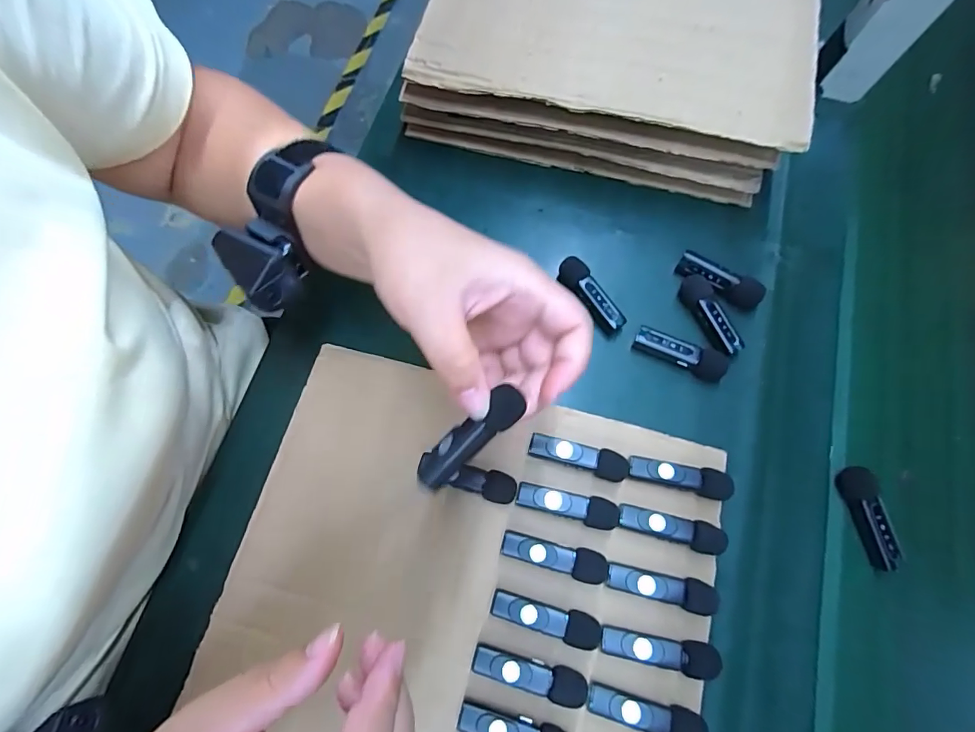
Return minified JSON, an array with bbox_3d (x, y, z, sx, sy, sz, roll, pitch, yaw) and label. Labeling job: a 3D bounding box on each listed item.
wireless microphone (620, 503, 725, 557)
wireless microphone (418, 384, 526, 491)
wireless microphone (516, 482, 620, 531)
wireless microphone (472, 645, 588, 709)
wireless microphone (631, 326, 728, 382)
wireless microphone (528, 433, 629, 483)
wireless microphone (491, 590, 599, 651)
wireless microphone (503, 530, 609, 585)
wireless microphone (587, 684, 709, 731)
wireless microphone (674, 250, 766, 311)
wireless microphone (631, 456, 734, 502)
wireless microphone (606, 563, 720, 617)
[{"bbox_3d":[0.115,0.103,0.291,0.064,0.014,0.019,11,72,5],"label":"wireless microphone"},{"bbox_3d":[-0.008,0.034,0.220,0.061,0.012,0.016,-41,75,3],"label":"wireless microphone"},{"bbox_3d":[0.051,0.090,0.296,0.065,0.016,0.019,10,72,4],"label":"wireless microphone"},{"bbox_3d":[0.024,0.179,0.266,0.066,0.011,0.018,12,72,5],"label":"wireless microphone"},{"bbox_3d":[0.138,-0.008,0.334,0.064,0.017,0.019,21,73,8],"label":"wireless microphone"},{"bbox_3d":[0.060,0.060,0.307,0.065,0.015,0.017,15,73,6],"label":"wireless microphone"},{"bbox_3d":[0.035,0.151,0.276,0.065,0.012,0.018,14,72,6],"label":"wireless microphone"},{"bbox_3d":[0.041,0.119,0.288,0.066,0.016,0.018,14,72,6],"label":"wireless microphone"},{"bbox_3d":[0.089,0.198,0.261,0.064,0.018,0.019,12,72,5],"label":"wireless microphone"},{"bbox_3d":[0.175,-0.064,0.349,0.064,0.016,0.019,32,75,11],"label":"wireless microphone"},{"bbox_3d":[0.125,0.072,0.302,0.064,0.016,0.017,14,72,6],"label":"wireless microphone"},{"bbox_3d":[0.105,0.135,0.280,0.063,0.013,0.018,11,72,5],"label":"wireless microphone"}]

